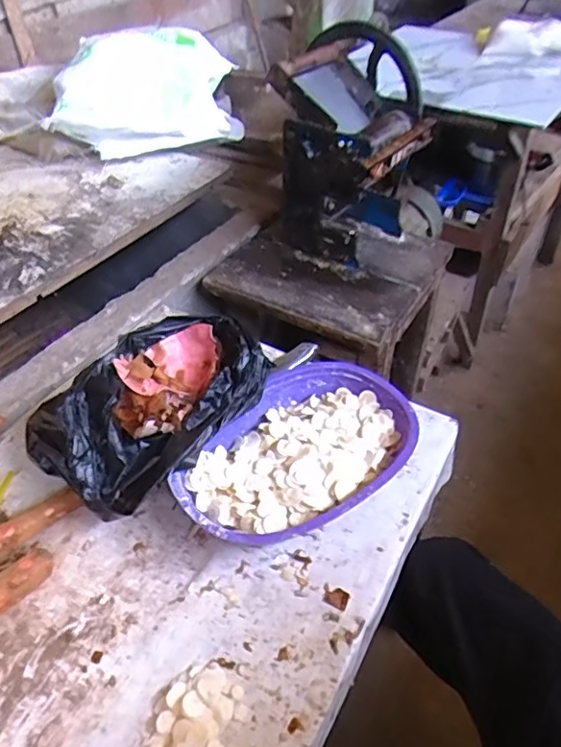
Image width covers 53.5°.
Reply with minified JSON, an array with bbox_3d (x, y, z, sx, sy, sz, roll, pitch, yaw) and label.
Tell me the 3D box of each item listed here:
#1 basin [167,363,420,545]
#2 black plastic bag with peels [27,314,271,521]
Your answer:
[{"bbox_3d":[0.023,0.100,0.680,0.202,0.070,0.294,35,54,29],"label":"basin"},{"bbox_3d":[-0.158,0.041,0.694,0.283,0.107,0.191,-29,51,-26],"label":"black plastic bag with peels"}]

